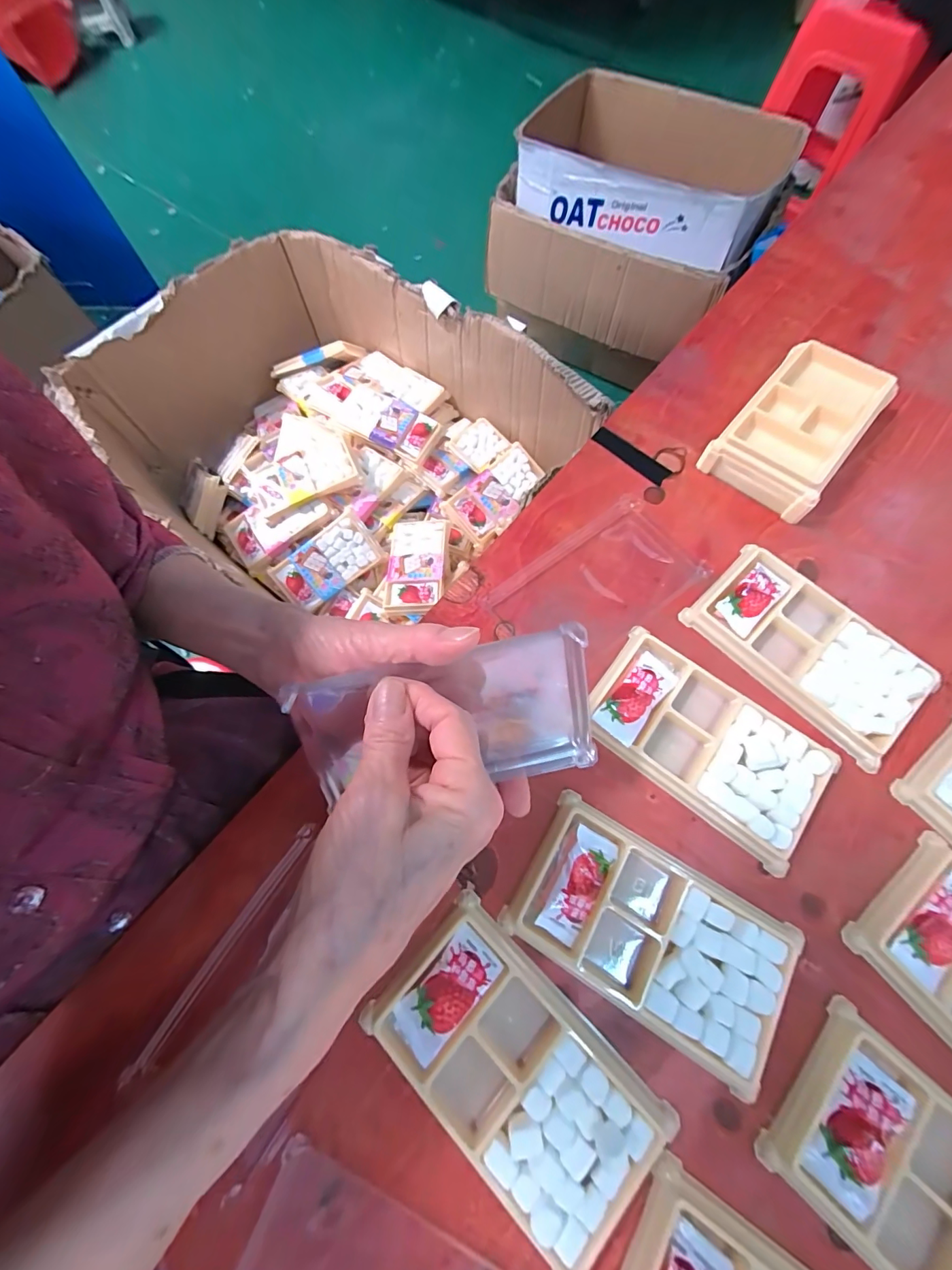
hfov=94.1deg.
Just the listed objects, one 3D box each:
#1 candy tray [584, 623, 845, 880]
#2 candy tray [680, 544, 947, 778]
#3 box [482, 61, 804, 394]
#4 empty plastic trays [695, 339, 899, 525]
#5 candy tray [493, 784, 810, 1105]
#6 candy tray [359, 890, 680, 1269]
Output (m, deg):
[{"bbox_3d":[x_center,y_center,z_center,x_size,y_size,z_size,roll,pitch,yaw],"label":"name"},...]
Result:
[{"bbox_3d":[0.133,0.061,0.262,0.130,0.015,0.073,36,74,15],"label":"candy tray"},{"bbox_3d":[0.209,0.006,0.281,0.075,0.013,0.131,-42,73,-13],"label":"candy tray"},{"bbox_3d":[0.365,-1.015,1.103,0.622,0.308,0.448,30,73,13],"label":"box"},{"bbox_3d":[0.240,-0.156,0.328,0.077,0.031,0.133,38,75,15],"label":"empty plastic trays"},{"bbox_3d":[0.088,0.153,0.229,0.131,0.014,0.078,29,72,12],"label":"candy tray"},{"bbox_3d":[0.018,0.209,0.211,0.137,0.011,0.079,41,75,16],"label":"candy tray"}]

